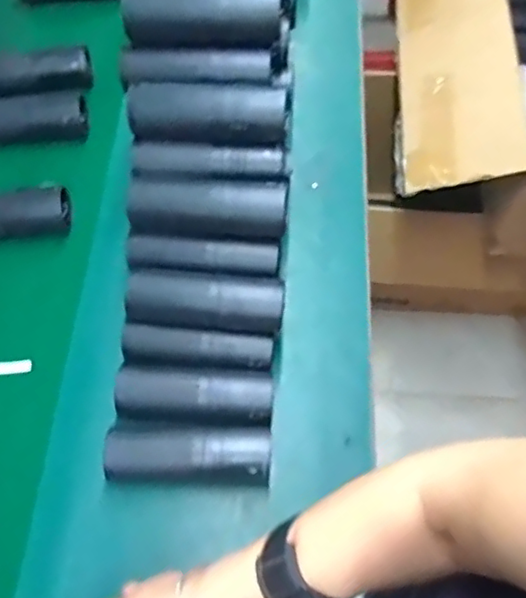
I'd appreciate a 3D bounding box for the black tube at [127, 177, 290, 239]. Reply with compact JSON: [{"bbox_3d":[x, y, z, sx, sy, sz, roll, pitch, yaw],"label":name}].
[{"bbox_3d":[-0.056,-0.095,0.618,0.162,0.048,0.053,4,62,2],"label":"black tube"}]

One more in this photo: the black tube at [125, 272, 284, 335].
[{"bbox_3d":[-0.061,0.001,0.625,0.160,0.045,0.050,3,62,2],"label":"black tube"}]

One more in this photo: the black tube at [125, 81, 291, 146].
[{"bbox_3d":[-0.057,-0.193,0.615,0.161,0.045,0.050,2,62,1],"label":"black tube"}]

